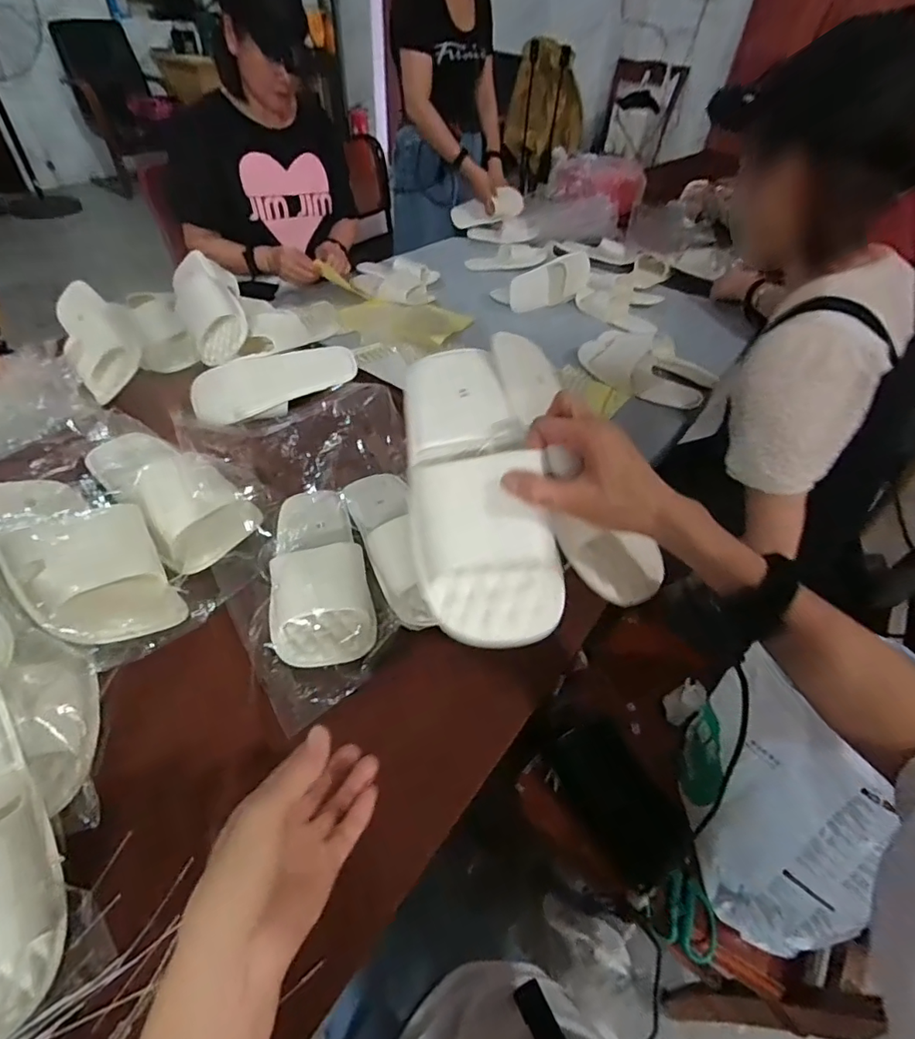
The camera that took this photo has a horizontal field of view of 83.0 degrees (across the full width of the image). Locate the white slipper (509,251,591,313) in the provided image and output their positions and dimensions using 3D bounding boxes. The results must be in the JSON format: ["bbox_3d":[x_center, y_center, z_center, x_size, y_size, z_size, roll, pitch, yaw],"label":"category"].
[{"bbox_3d":[0.248,-0.625,1.347,0.267,0.091,0.074,-29,55,-28],"label":"white slipper"}]

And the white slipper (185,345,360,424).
[{"bbox_3d":[-0.269,-0.206,0.759,0.231,0.053,0.113,-14,49,-17],"label":"white slipper"}]

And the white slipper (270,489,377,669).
[{"bbox_3d":[-0.145,0.040,0.532,0.096,0.058,0.222,-9,48,-13],"label":"white slipper"}]

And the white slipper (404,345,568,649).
[{"bbox_3d":[0.010,-0.023,0.415,0.127,0.068,0.255,-11,69,-2],"label":"white slipper"}]

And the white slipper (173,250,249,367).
[{"bbox_3d":[-0.392,-0.346,0.812,0.097,0.065,0.235,-19,69,-21],"label":"white slipper"}]

